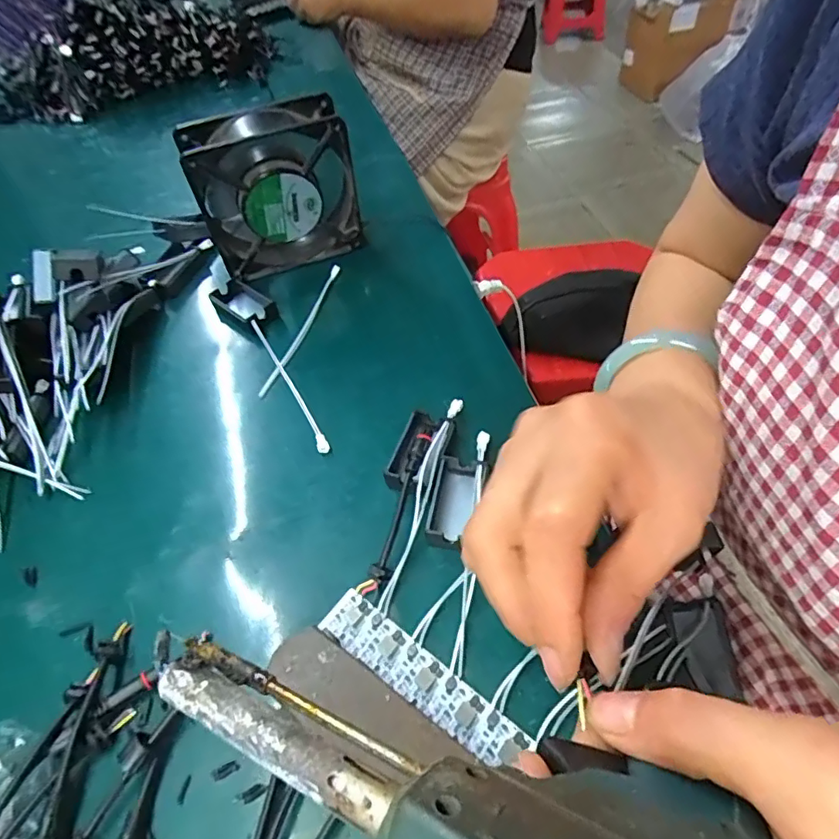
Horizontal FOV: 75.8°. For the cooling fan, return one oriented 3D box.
[{"bbox_3d":[-0.111,-0.176,0.431,0.120,0.121,0.045,-20,53,-11],"label":"cooling fan"}]

